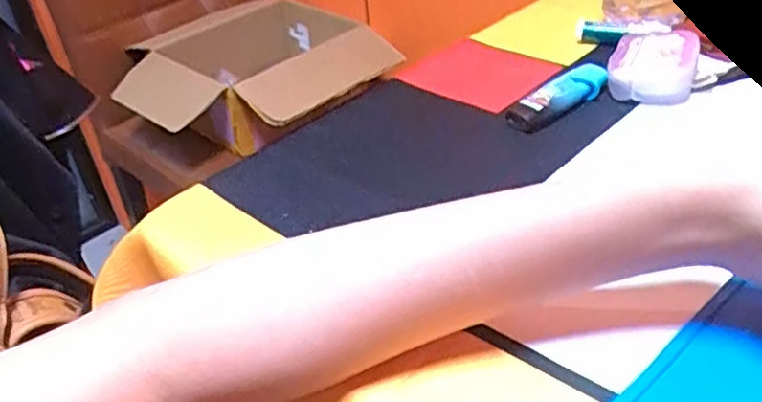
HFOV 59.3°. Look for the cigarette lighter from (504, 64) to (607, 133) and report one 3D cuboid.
[{"bbox_3d":[0.118,-0.069,0.436,0.088,0.016,0.026,-32,42,-30],"label":"cigarette lighter"}]

